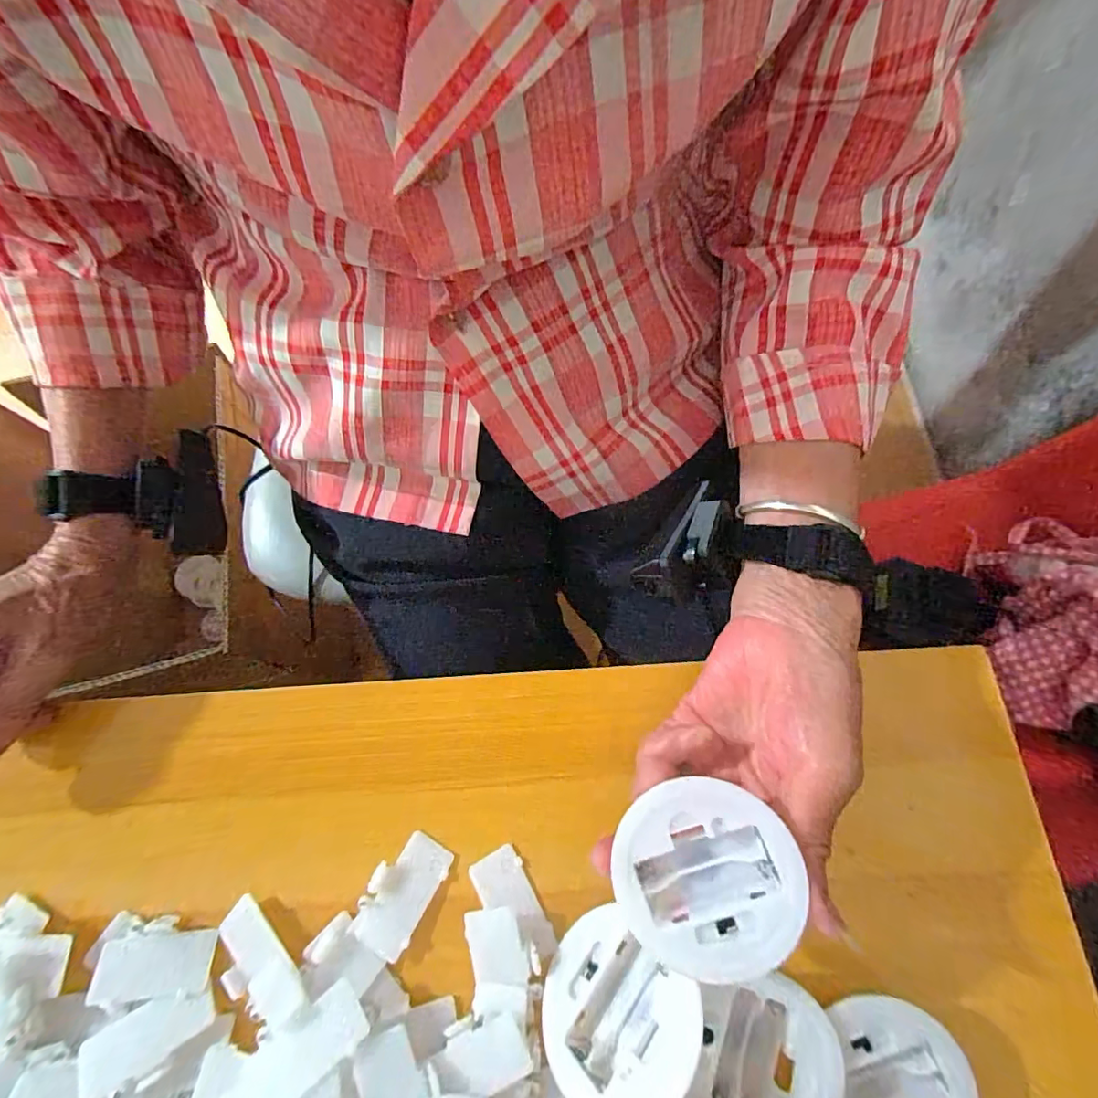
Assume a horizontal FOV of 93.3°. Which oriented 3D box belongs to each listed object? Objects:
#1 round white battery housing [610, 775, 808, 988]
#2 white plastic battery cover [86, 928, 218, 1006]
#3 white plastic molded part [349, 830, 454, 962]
[{"bbox_3d":[0.059,0.123,0.195,0.065,0.016,0.065,-2,79,13],"label":"round white battery housing"},{"bbox_3d":[-0.174,0.184,0.229,0.047,0.007,0.023,-6,70,0],"label":"white plastic battery cover"},{"bbox_3d":[-0.068,0.157,0.238,0.028,0.004,0.047,29,74,12],"label":"white plastic molded part"}]

